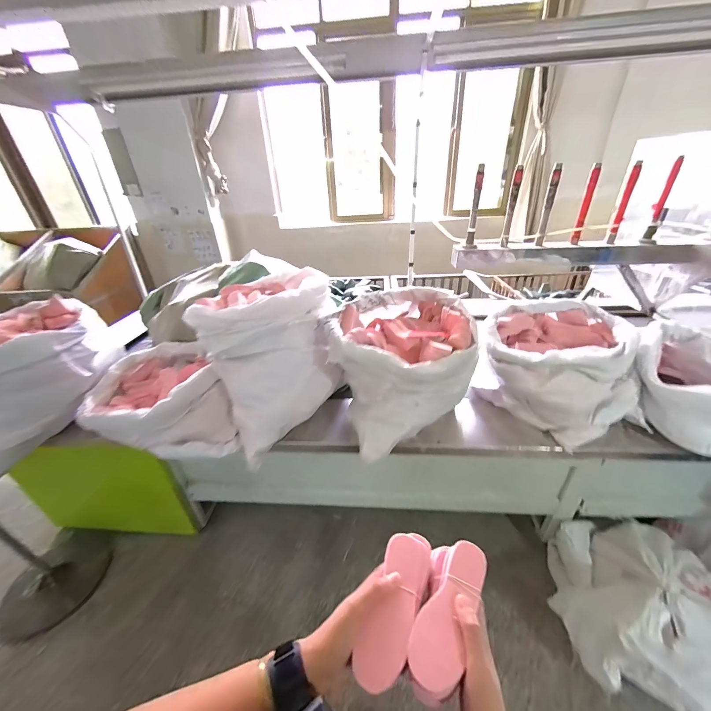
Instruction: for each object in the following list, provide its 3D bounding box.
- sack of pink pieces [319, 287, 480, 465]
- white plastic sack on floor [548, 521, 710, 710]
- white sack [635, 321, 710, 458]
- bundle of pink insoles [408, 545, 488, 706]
[{"bbox_3d":[0.131,0.016,0.991,0.414,0.336,0.384,-14,32,-16],"label":"sack of pink pieces"},{"bbox_3d":[1.124,0.871,1.077,0.702,0.387,0.584,-1,31,5],"label":"white plastic sack on floor"},{"bbox_3d":[1.111,0.086,0.980,0.375,0.242,0.407,20,38,34],"label":"white sack"},{"bbox_3d":[0.106,0.304,0.365,0.063,0.042,0.153,14,43,28],"label":"bundle of pink insoles"}]

